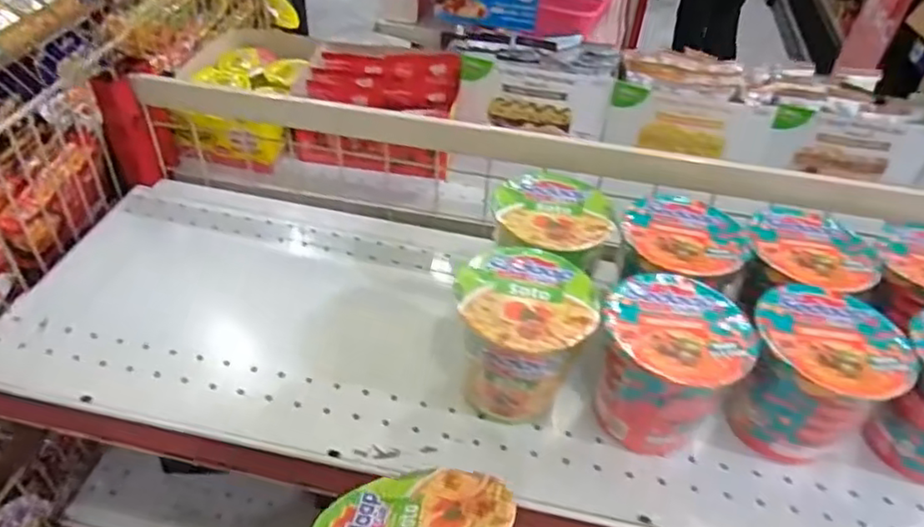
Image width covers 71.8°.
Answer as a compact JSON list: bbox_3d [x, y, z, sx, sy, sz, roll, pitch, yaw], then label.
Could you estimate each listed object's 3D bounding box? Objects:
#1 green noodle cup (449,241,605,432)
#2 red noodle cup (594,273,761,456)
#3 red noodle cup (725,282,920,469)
[{"bbox_3d":[0.047,0.064,0.512,0.100,0.114,0.090,-4,44,-7],"label":"green noodle cup"},{"bbox_3d":[0.159,0.080,0.502,0.102,0.110,0.108,2,44,-2],"label":"red noodle cup"},{"bbox_3d":[0.269,0.091,0.500,0.102,0.103,0.102,2,44,-2],"label":"red noodle cup"}]

